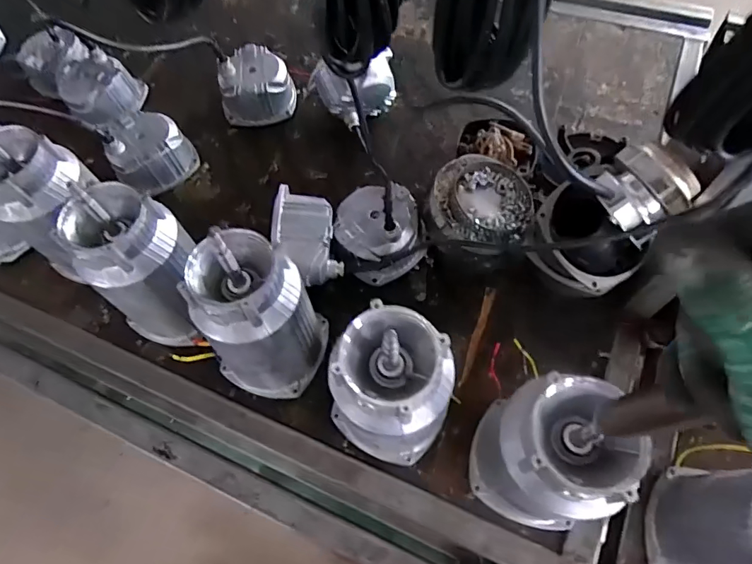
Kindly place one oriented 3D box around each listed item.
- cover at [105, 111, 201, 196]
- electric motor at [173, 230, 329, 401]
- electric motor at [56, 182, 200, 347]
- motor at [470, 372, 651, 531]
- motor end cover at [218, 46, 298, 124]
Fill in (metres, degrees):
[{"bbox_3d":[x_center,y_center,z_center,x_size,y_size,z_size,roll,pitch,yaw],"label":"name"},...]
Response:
[{"bbox_3d":[-0.379,-0.217,0.792,0.123,0.073,0.122,37,70,20],"label":"cover"},{"bbox_3d":[-0.131,0.050,0.549,0.107,0.220,0.119,12,64,9],"label":"electric motor"},{"bbox_3d":[-0.285,-0.011,0.585,0.114,0.224,0.120,30,68,17],"label":"electric motor"},{"bbox_3d":[0.168,0.175,0.458,0.122,0.223,0.099,8,64,7],"label":"motor"},{"bbox_3d":[-0.216,-0.352,0.847,0.133,0.081,0.127,-1,63,3],"label":"motor end cover"}]

